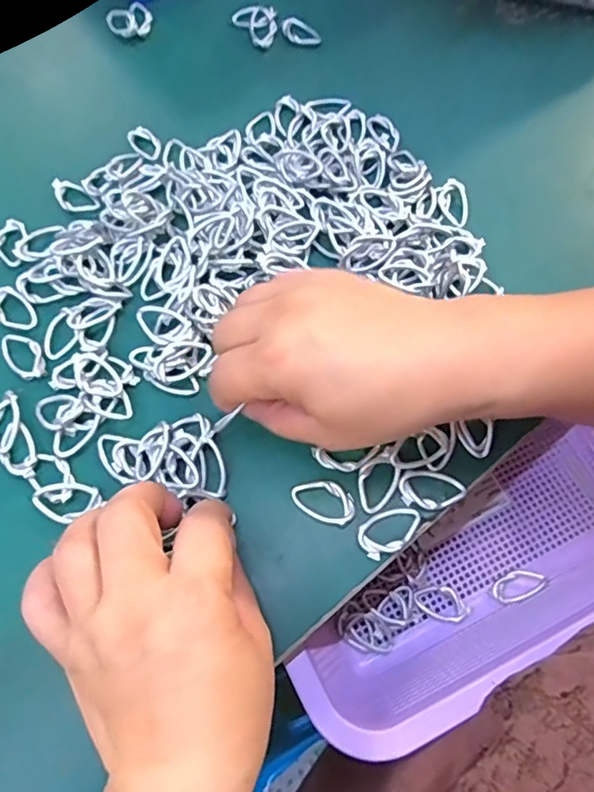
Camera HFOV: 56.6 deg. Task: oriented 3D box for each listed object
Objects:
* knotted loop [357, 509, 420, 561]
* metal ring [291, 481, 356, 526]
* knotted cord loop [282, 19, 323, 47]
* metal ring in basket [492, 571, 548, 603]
[{"bbox_3d":[0.045,0.064,0.263,0.031,0.004,0.018,-26,70,-9],"label":"knotted loop"},{"bbox_3d":[0.013,0.051,0.269,0.031,0.004,0.019,29,72,12],"label":"metal ring"},{"bbox_3d":[0.002,-0.261,0.395,0.031,0.004,0.018,40,74,15],"label":"knotted cord loop"},{"bbox_3d":[0.135,0.115,0.336,0.031,0.004,0.017,-28,45,-3],"label":"metal ring in basket"}]

